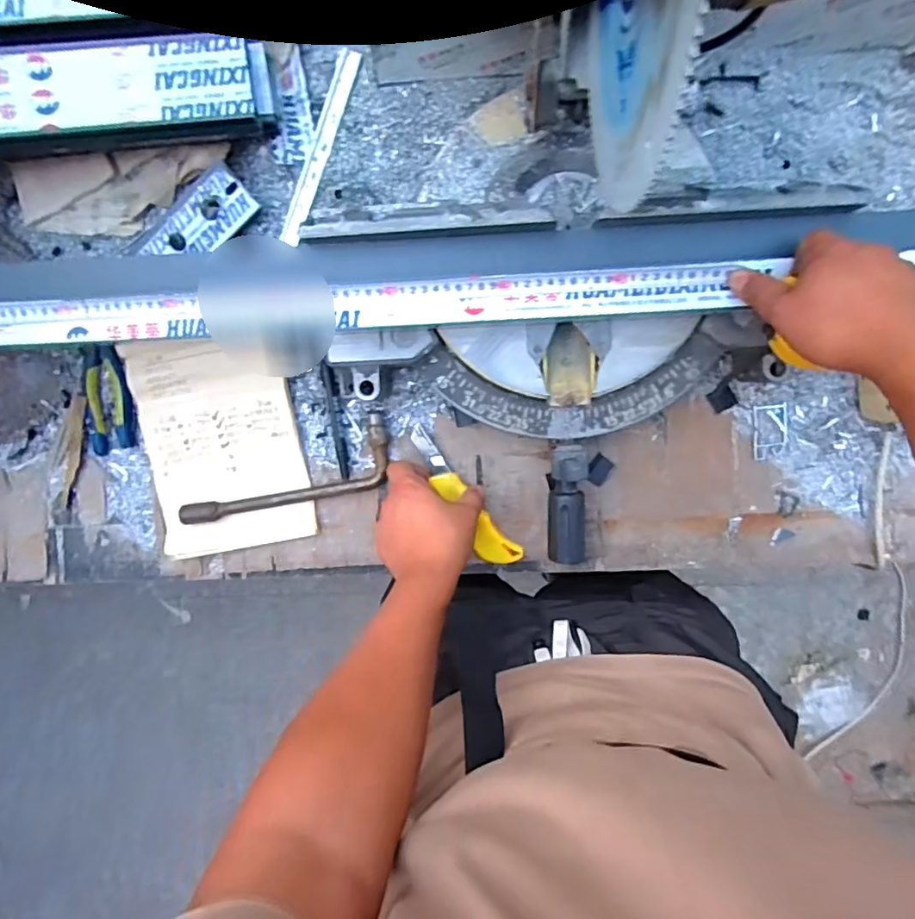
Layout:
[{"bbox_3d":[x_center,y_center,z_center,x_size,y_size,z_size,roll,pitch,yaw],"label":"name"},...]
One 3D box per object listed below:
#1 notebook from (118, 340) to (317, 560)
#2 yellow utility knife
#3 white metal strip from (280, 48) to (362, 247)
[{"bbox_3d":[-0.269,-0.016,0.645,0.174,0.016,0.240,-9,98,4],"label":"notebook"},{"bbox_3d":[0.005,0.045,0.629,0.041,0.022,0.185,-34,96,7],"label":"yellow utility knife"},{"bbox_3d":[-0.146,-0.328,0.601,0.022,0.005,0.199,25,102,7],"label":"white metal strip"}]

